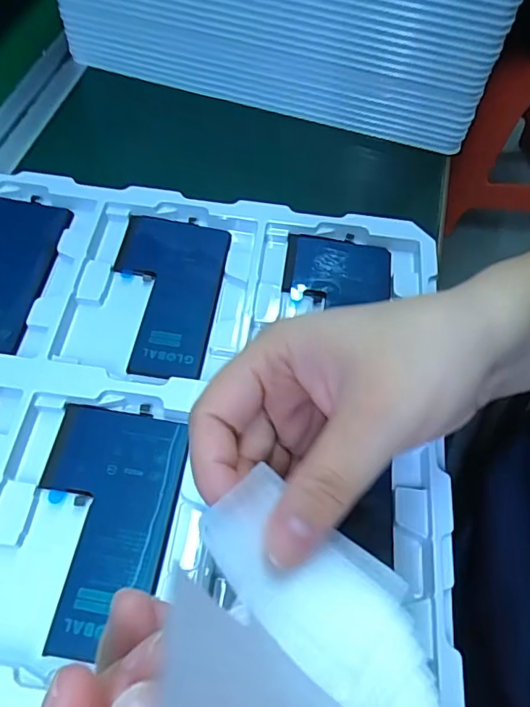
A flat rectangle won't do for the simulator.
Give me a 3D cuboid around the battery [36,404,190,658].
[{"bbox_3d":[-0.077,0.077,0.242,0.064,0.005,0.107,8,61,1],"label":"battery"}]

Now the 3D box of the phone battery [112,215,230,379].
[{"bbox_3d":[-0.060,-0.037,0.309,0.066,0.005,0.111,3,61,6],"label":"phone battery"}]

